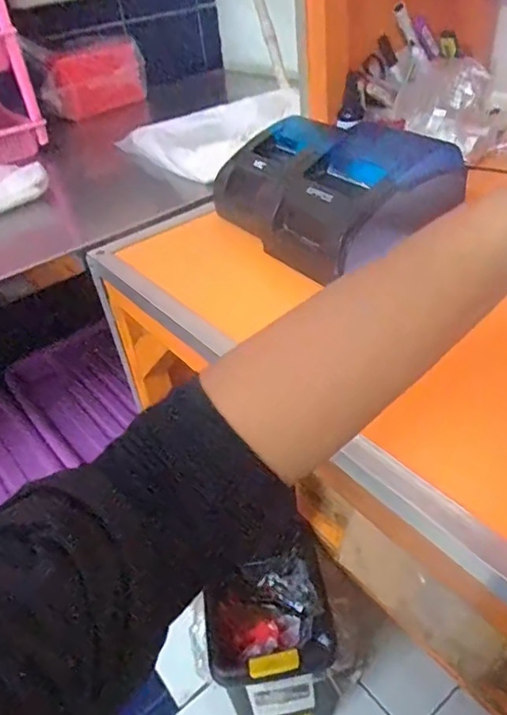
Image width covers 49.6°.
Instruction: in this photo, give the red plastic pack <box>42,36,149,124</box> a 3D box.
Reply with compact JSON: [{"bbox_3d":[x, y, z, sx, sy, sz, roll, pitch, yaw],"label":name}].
[{"bbox_3d":[-0.371,-0.622,1.236,0.080,0.126,0.245,21,46,31],"label":"red plastic pack"}]

